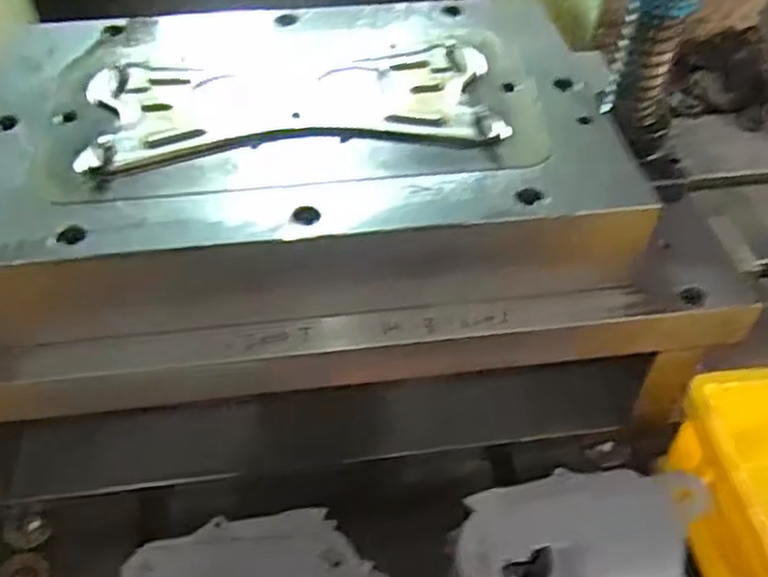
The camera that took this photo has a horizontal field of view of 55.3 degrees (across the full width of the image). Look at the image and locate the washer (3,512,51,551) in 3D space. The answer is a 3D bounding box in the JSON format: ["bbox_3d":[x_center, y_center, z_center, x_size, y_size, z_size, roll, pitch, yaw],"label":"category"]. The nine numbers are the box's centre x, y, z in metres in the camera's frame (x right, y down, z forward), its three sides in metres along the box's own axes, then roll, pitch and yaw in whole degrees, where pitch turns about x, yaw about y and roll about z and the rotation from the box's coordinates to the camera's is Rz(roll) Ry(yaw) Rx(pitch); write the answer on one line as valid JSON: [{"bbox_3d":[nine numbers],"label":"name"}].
[{"bbox_3d":[-0.296,0.201,0.609,0.040,0.007,0.031,13,49,12],"label":"washer"}]

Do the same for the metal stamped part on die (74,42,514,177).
[{"bbox_3d":[-0.066,-0.139,0.556,0.301,0.012,0.132,-6,48,-5],"label":"metal stamped part on die"}]

